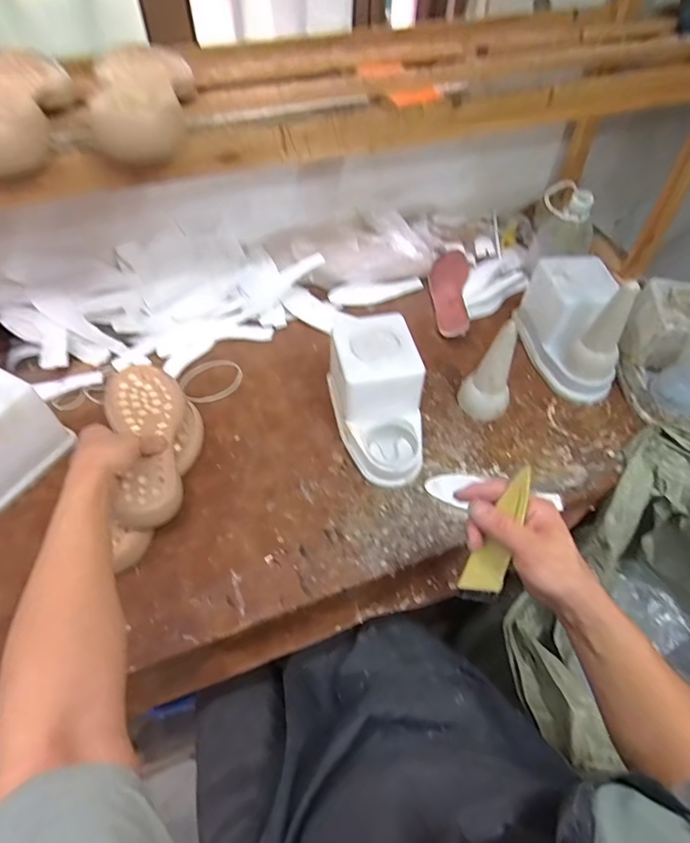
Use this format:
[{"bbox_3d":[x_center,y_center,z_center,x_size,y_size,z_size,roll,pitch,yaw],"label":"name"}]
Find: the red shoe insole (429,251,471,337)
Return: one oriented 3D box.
[{"bbox_3d":[0.180,-0.222,0.815,0.061,0.019,0.201,6,53,4],"label":"red shoe insole"}]

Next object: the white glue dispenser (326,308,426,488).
[{"bbox_3d":[0.042,-0.034,0.614,0.105,0.106,0.202,-6,53,-6],"label":"white glue dispenser"}]

